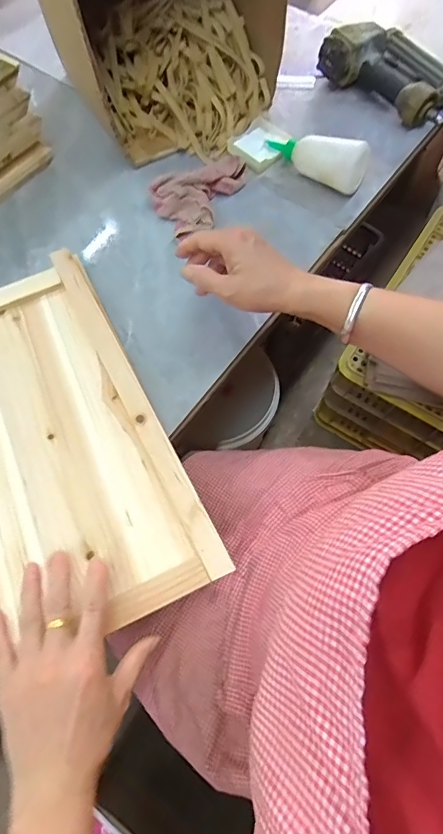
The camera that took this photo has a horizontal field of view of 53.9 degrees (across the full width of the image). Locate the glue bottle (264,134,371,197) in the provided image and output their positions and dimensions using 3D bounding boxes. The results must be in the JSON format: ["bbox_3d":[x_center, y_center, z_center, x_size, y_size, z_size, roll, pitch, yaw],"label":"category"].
[{"bbox_3d":[0.135,-0.379,0.630,0.147,0.056,0.053,25,72,11],"label":"glue bottle"}]

